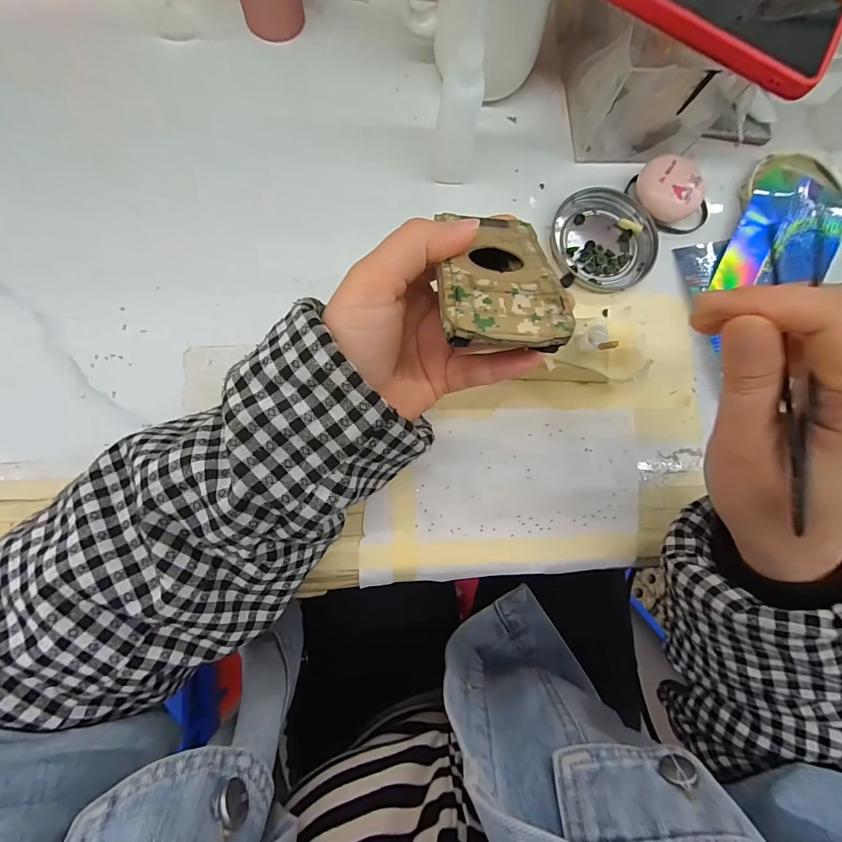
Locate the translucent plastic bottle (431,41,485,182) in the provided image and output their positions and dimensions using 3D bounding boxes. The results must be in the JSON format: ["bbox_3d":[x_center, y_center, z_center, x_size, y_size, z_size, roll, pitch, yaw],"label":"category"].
[{"bbox_3d":[0.024,-0.190,0.255,0.028,0.082,0.030,13,81,-3],"label":"translucent plastic bottle"}]

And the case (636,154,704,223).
[{"bbox_3d":[0.183,-0.171,0.291,0.037,0.024,0.048,-42,87,-9],"label":"case"}]

